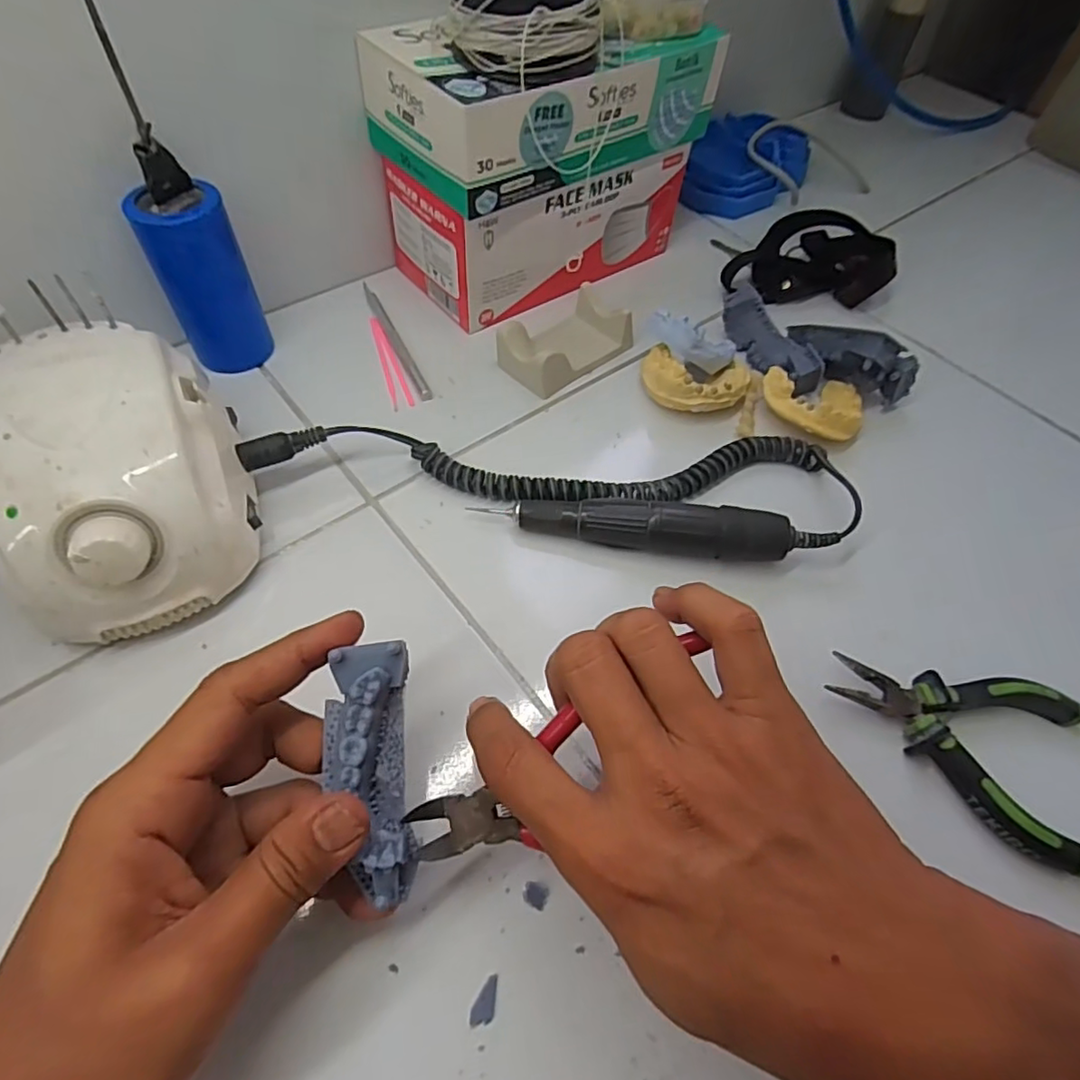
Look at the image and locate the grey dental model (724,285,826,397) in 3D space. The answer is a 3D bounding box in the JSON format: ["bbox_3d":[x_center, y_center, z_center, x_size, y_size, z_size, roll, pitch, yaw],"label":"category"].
[{"bbox_3d":[0.162,-0.139,0.432,0.030,0.034,0.094,-17,59,-15],"label":"grey dental model"}]

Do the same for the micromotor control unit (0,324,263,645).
[{"bbox_3d":[-0.203,-0.028,0.297,0.102,0.082,0.135,-18,60,-16],"label":"micromotor control unit"}]

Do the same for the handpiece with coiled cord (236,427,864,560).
[{"bbox_3d":[0.011,-0.030,0.343,0.329,0.032,0.086,2,56,-3],"label":"handpiece with coiled cord"}]

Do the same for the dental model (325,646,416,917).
[{"bbox_3d":[-0.060,0.083,0.222,0.029,0.022,0.088,-8,83,-10],"label":"dental model"}]

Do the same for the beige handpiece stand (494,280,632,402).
[{"bbox_3d":[0.016,-0.139,0.422,0.090,0.033,0.051,-33,65,-23],"label":"beige handpiece stand"}]

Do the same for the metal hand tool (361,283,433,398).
[{"bbox_3d":[-0.106,-0.147,0.435,0.010,0.005,0.134,-21,61,-17],"label":"metal hand tool"}]

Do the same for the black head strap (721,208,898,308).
[{"bbox_3d":[0.216,-0.239,0.504,0.134,0.037,0.109,4,56,-2],"label":"black head strap"}]

